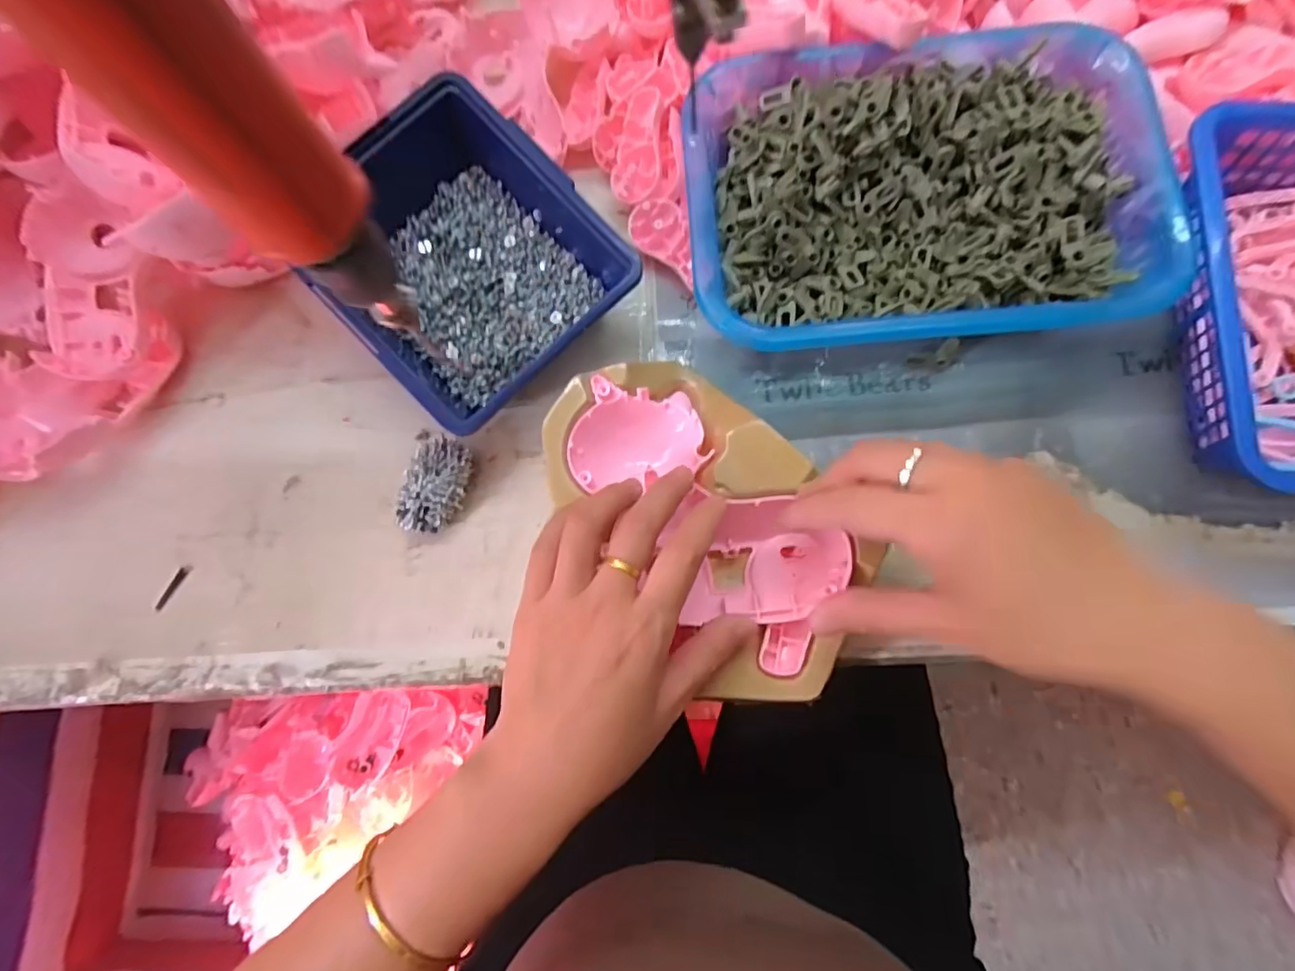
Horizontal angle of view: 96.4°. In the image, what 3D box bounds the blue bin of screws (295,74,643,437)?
[{"bbox_3d":[-0.104,-0.129,0.345,0.138,0.054,0.158,-44,80,-6],"label":"blue bin of screws"}]

